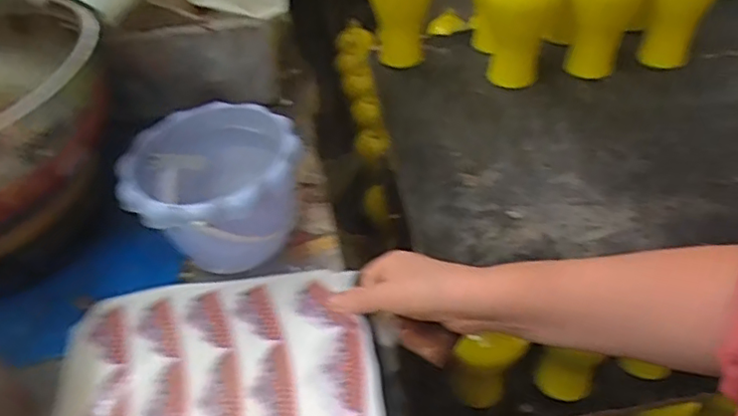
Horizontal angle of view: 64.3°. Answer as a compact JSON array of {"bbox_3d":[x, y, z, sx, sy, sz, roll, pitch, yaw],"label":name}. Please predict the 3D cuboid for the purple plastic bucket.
[{"bbox_3d":[-0.140,-0.014,0.557,0.154,0.097,0.156,-2,42,2],"label":"purple plastic bucket"}]

